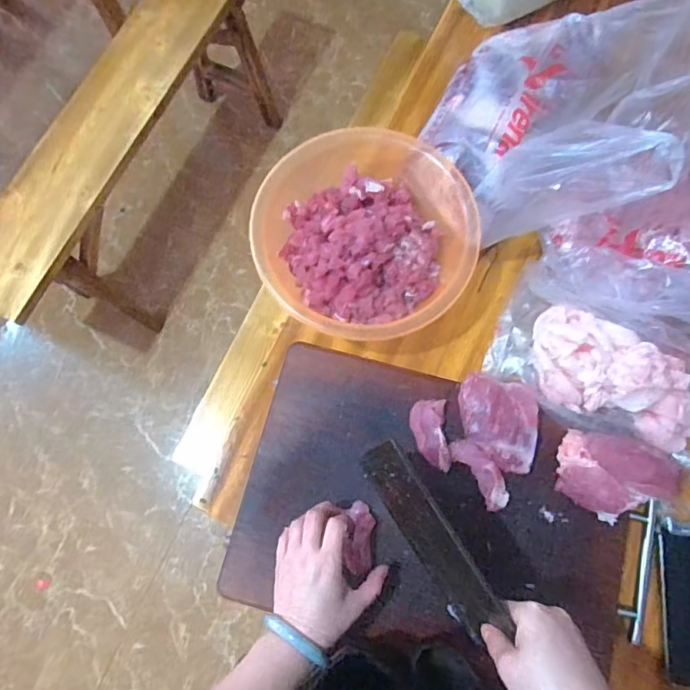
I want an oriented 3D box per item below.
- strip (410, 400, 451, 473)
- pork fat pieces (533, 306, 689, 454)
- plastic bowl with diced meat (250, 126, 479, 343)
[{"bbox_3d":[0.093,0.097,0.532,0.039,0.010,0.073,-2,76,-1],"label":"strip"},{"bbox_3d":[0.305,0.037,0.542,0.201,0.044,0.107,26,77,5],"label":"pork fat pieces"},{"bbox_3d":[0.018,-0.135,0.580,0.239,0.083,0.244,0,76,-1],"label":"plastic bowl with diced meat"}]

